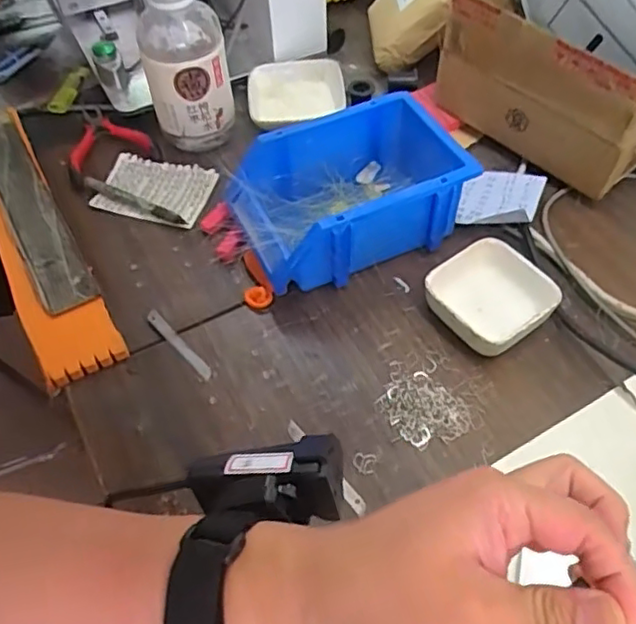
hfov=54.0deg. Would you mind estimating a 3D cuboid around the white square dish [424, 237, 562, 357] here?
[{"bbox_3d":[0.133,-0.011,0.490,0.084,0.032,0.085,-29,58,-18],"label":"white square dish"}]

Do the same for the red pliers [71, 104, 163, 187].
[{"bbox_3d":[-0.225,-0.175,0.628,0.085,0.015,0.114,-30,58,-19],"label":"red pliers"}]

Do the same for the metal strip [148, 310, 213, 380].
[{"bbox_3d":[-0.110,0.026,0.494,0.010,0.005,0.079,-37,61,-23],"label":"metal strip"}]

